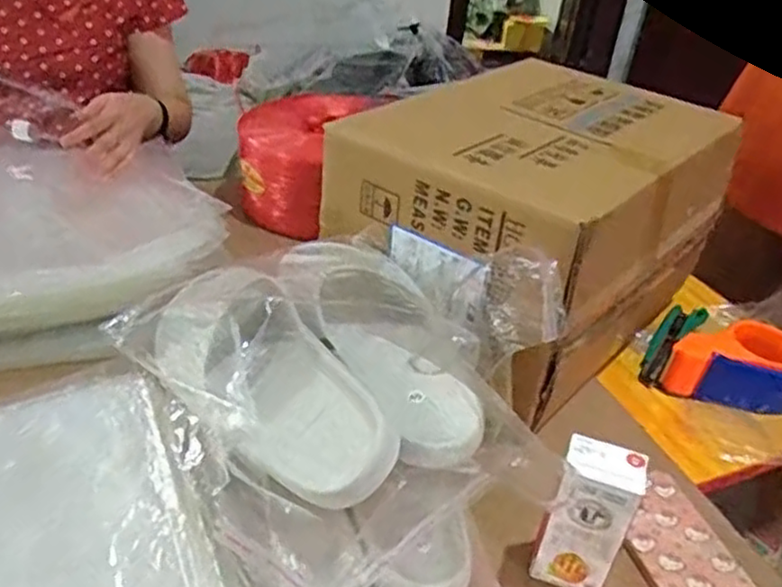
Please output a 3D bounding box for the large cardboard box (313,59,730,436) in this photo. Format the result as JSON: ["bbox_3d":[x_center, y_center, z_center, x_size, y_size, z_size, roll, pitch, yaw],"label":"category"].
[{"bbox_3d":[0.154,-0.083,0.790,0.281,0.233,0.372,30,40,31],"label":"large cardboard box"}]

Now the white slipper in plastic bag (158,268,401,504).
[{"bbox_3d":[-0.089,0.070,0.527,0.212,0.068,0.092,42,45,19],"label":"white slipper in plastic bag"}]

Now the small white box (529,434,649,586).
[{"bbox_3d":[0.147,0.170,0.539,0.060,0.126,0.041,18,35,16],"label":"small white box"}]

